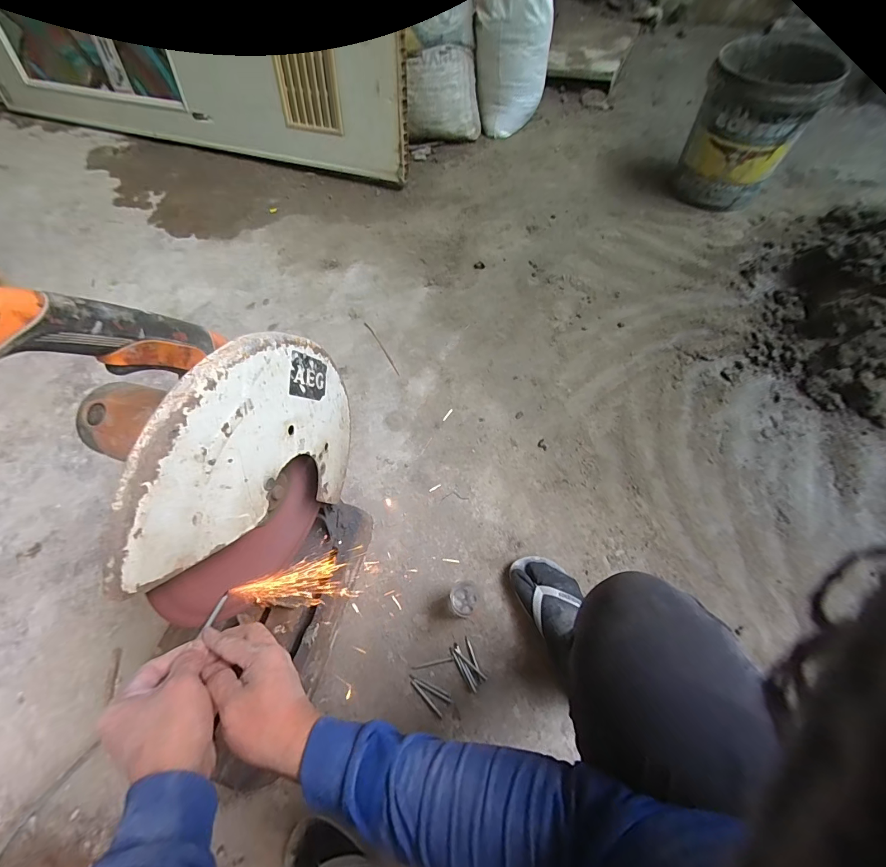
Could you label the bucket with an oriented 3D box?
[{"bbox_3d":[0.868,-0.878,1.101,0.271,0.361,0.271,-1,62,2],"label":"bucket"}]

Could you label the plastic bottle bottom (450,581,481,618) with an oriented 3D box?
[{"bbox_3d":[0.043,0.311,0.719,0.055,0.022,0.059,-1,62,2],"label":"plastic bottle bottom"}]

